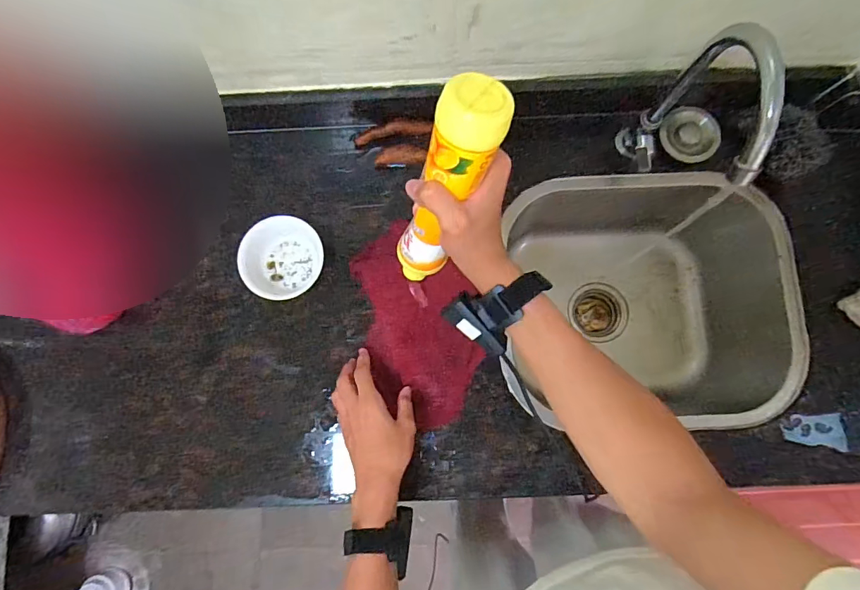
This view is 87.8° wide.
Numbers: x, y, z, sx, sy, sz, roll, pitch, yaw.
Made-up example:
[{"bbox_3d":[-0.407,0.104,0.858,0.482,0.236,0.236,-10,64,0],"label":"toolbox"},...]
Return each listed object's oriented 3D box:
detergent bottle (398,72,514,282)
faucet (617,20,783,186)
[{"bbox_3d":[0.010,-0.083,0.374,0.051,0.197,0.042,32,57,5],"label":"detergent bottle"},{"bbox_3d":[0.293,-0.178,0.520,0.034,0.284,0.176,3,82,2],"label":"faucet"}]

